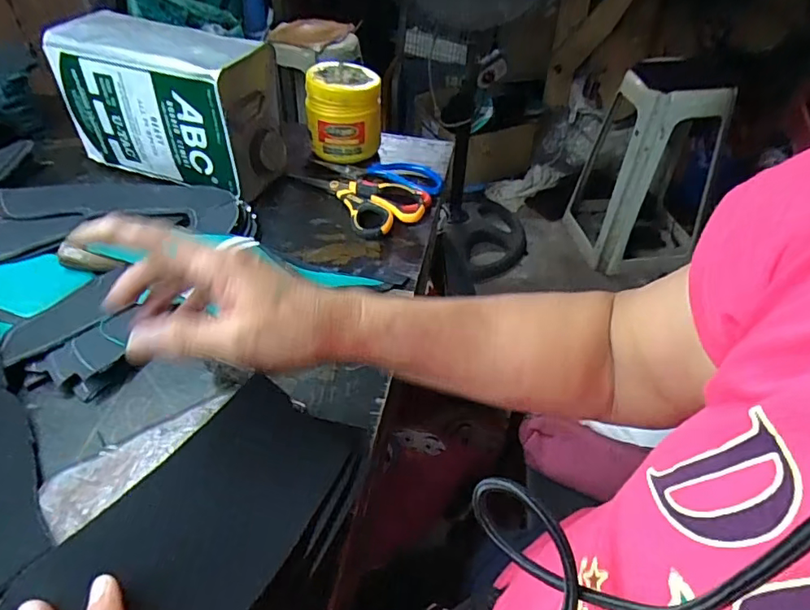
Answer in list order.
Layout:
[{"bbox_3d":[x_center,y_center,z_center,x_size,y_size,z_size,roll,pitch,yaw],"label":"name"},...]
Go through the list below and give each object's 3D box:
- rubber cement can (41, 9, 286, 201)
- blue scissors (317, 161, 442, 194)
[{"bbox_3d":[-0.272,-0.247,0.638,0.238,0.142,0.122,18,46,17],"label":"rubber cement can"},{"bbox_3d":[-0.027,-0.175,0.693,0.167,0.008,0.065,16,45,15],"label":"blue scissors"}]

